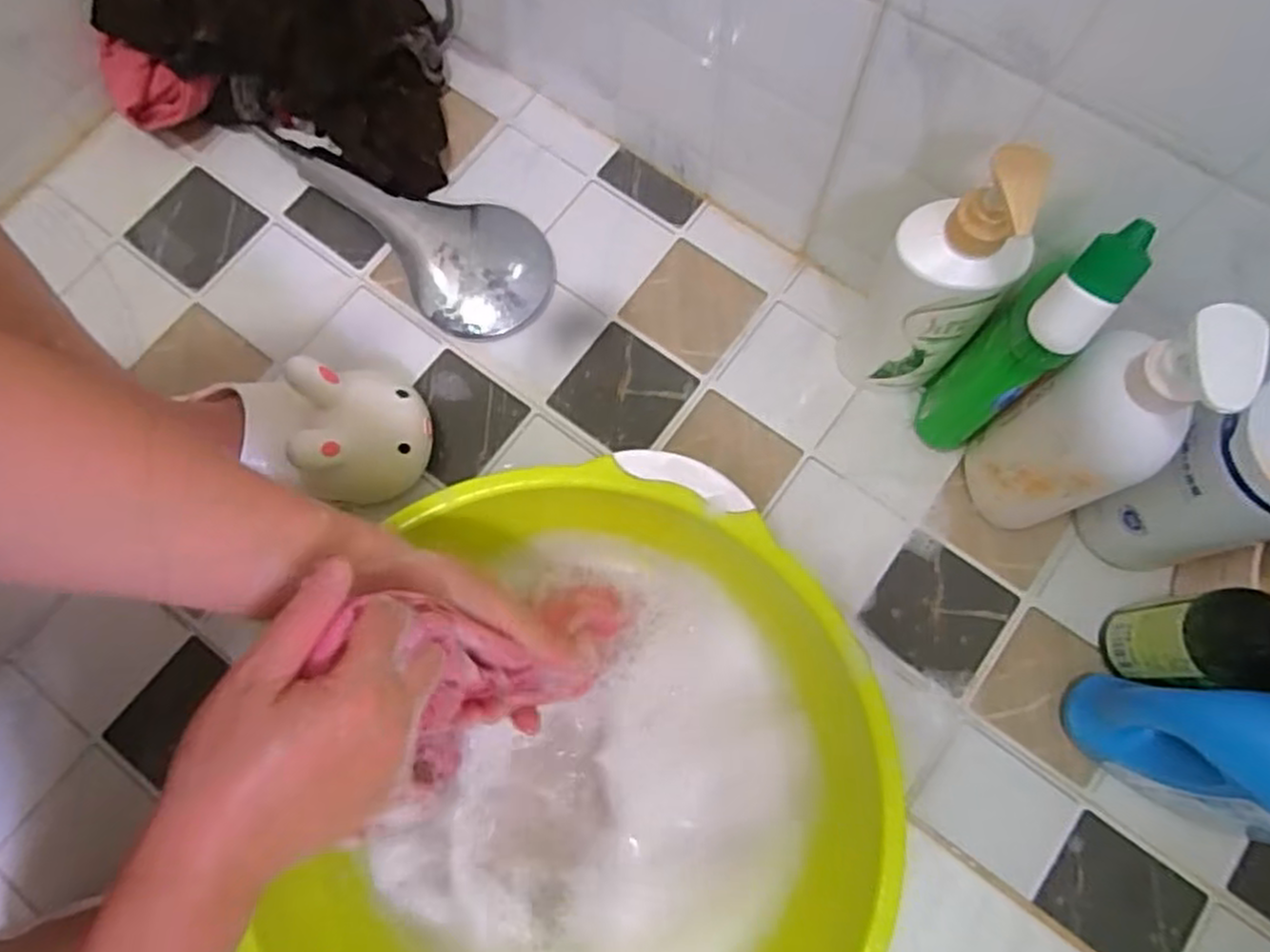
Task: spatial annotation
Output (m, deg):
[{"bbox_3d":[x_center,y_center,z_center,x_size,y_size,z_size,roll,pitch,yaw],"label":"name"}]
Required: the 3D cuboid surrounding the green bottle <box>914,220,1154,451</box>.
[{"bbox_3d":[0.242,-0.078,0.488,0.055,0.224,0.052,-1,73,2],"label":"green bottle"}]

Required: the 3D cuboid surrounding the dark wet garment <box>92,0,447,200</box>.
[{"bbox_3d":[-0.282,-0.389,0.661,0.296,0.129,0.232,26,75,7],"label":"dark wet garment"}]

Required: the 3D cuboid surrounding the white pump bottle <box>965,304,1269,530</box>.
[{"bbox_3d":[0.278,-0.024,0.478,0.055,0.262,0.076,-37,75,-9],"label":"white pump bottle"}]

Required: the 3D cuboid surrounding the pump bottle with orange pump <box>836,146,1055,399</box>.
[{"bbox_3d":[0.201,-0.128,0.507,0.073,0.243,0.063,36,77,10],"label":"pump bottle with orange pump"}]

